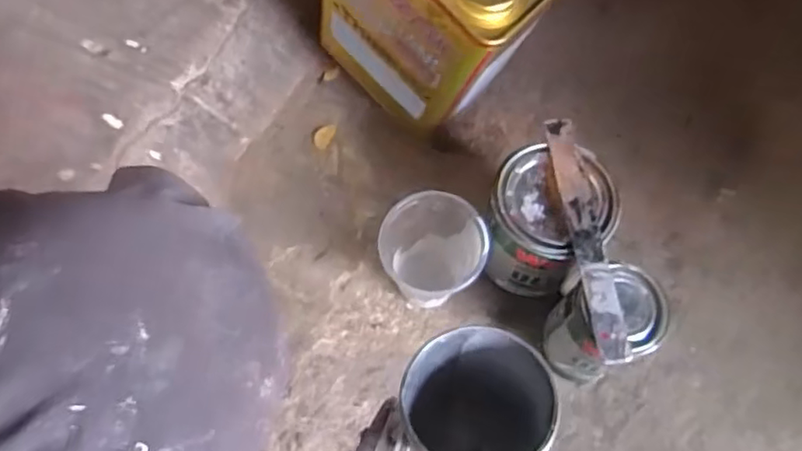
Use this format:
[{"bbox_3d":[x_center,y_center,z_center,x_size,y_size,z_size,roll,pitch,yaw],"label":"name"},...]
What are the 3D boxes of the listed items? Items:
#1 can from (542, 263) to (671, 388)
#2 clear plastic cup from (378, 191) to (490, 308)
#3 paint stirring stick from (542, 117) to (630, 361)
[{"bbox_3d":[0.161,0.089,0.530,0.080,0.132,0.076,0,67,-1],"label":"can"},{"bbox_3d":[0.028,0.029,0.560,0.085,0.123,0.077,18,69,6],"label":"clear plastic cup"},{"bbox_3d":[0.145,0.006,0.495,0.023,0.006,0.202,-7,67,-1],"label":"paint stirring stick"}]

